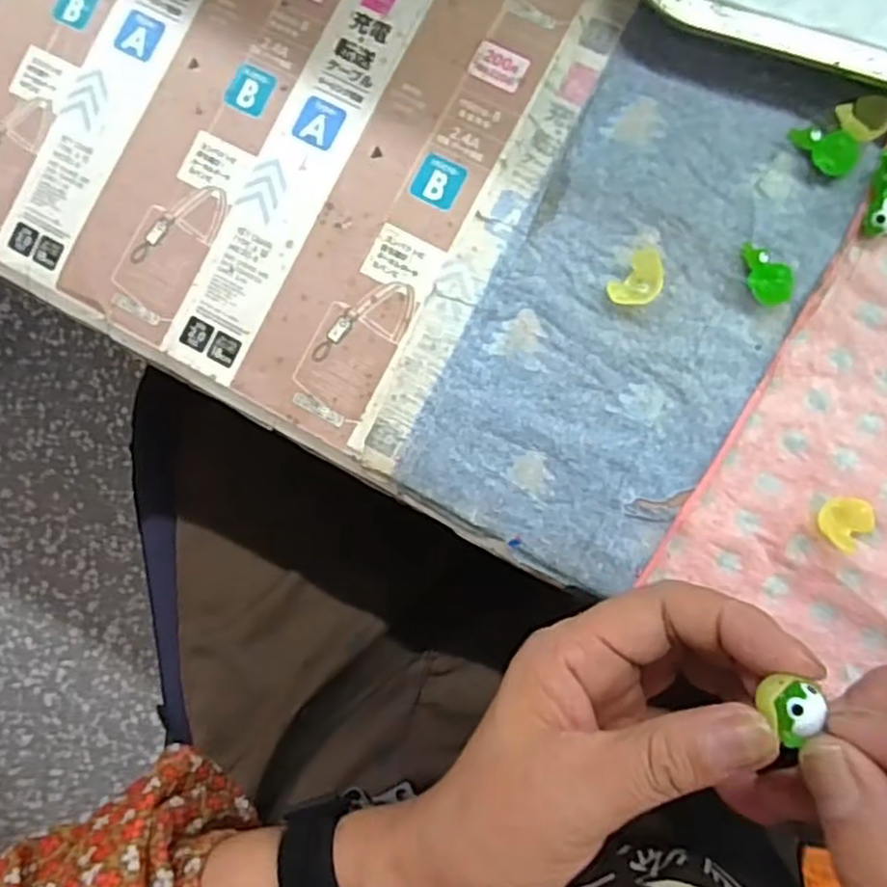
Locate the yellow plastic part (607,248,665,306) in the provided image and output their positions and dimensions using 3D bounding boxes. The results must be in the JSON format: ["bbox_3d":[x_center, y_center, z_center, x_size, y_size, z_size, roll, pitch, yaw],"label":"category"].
[{"bbox_3d":[0.079,-0.065,0.293,0.017,0.010,0.025,39,94,7],"label":"yellow plastic part"}]

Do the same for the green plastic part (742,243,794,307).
[{"bbox_3d":[0.127,-0.067,0.287,0.016,0.012,0.026,-4,88,8],"label":"green plastic part"}]

